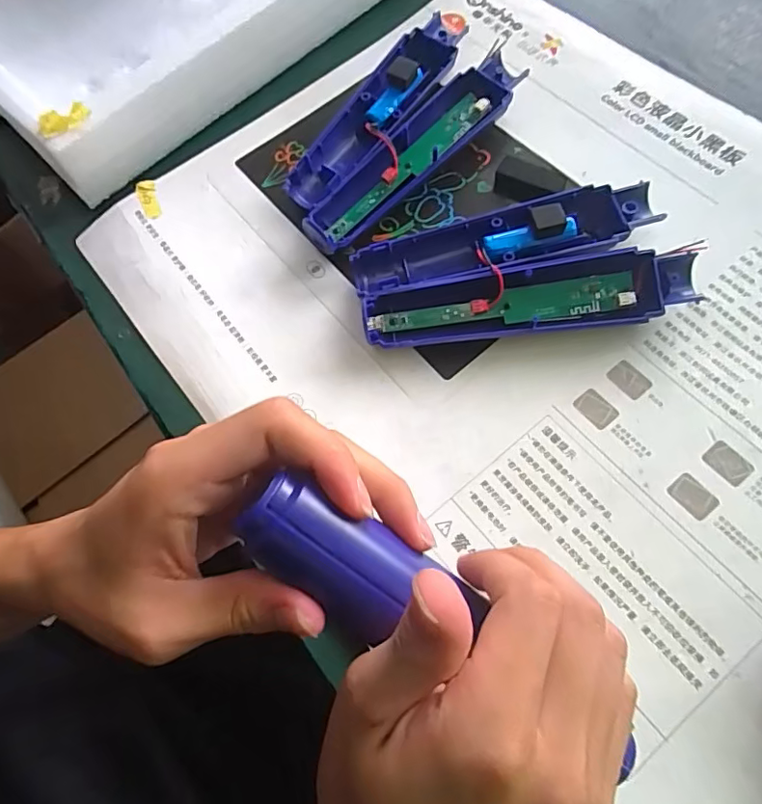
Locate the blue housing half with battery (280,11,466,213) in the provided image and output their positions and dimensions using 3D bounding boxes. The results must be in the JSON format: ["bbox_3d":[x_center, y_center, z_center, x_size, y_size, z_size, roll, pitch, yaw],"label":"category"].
[{"bbox_3d":[-0.002,-0.189,0.347,0.041,0.026,0.161,29,74,15],"label":"blue housing half with battery"}]

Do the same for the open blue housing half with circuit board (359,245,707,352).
[{"bbox_3d":[0.077,-0.053,0.288,0.169,0.032,0.036,-6,69,3],"label":"open blue housing half with circuit board"}]

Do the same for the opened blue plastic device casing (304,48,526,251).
[{"bbox_3d":[0.019,-0.155,0.331,0.171,0.026,0.037,-43,72,-11],"label":"opened blue plastic device casing"}]

